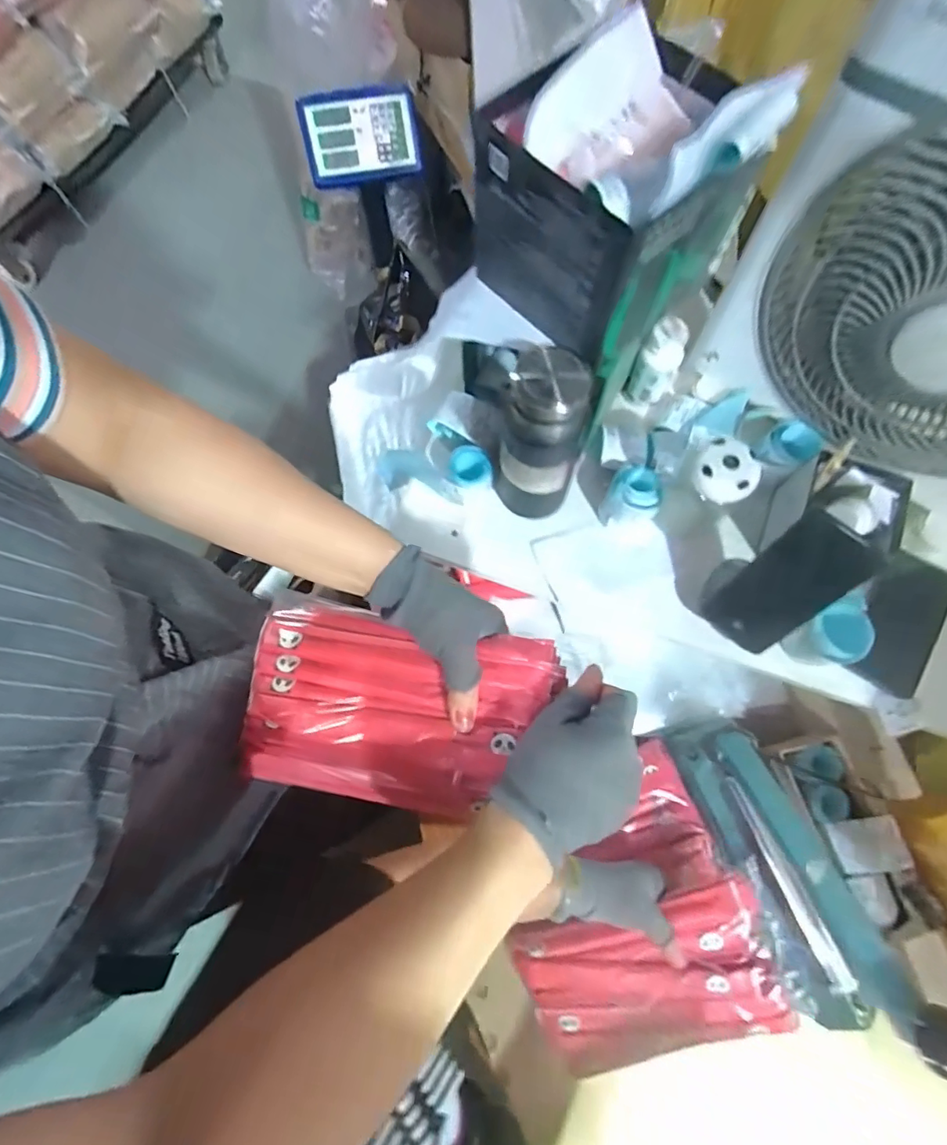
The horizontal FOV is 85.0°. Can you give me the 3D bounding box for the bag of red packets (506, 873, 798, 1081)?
[{"bbox_3d":[0.171,0.406,0.512,0.242,0.014,0.136,-22,75,13],"label":"bag of red packets"}]

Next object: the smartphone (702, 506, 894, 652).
[{"bbox_3d":[0.305,0.016,0.513,0.011,0.163,0.075,-11,57,-35],"label":"smartphone"}]

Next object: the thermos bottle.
[{"bbox_3d":[0.067,-0.134,0.517,0.082,0.168,0.073,17,74,7],"label":"thermos bottle"}]

